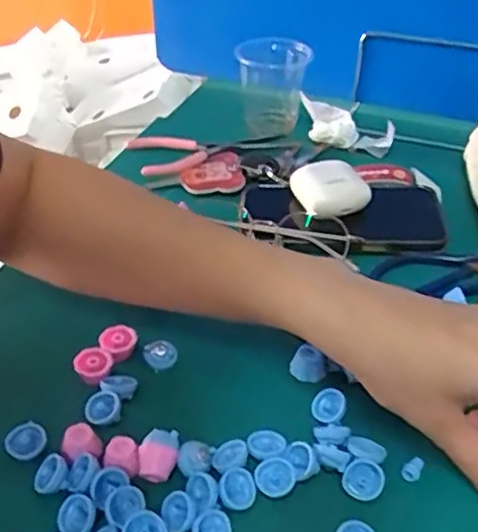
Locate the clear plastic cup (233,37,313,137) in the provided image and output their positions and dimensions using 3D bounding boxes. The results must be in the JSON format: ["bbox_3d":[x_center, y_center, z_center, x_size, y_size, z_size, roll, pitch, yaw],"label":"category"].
[{"bbox_3d":[0.030,-0.167,0.589,0.065,0.066,0.078,0,39,1],"label":"clear plastic cup"}]

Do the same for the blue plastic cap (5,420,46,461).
[{"bbox_3d":[-0.108,0.090,0.328,0.019,0.010,0.019,0,39,0],"label":"blue plastic cap"}]

